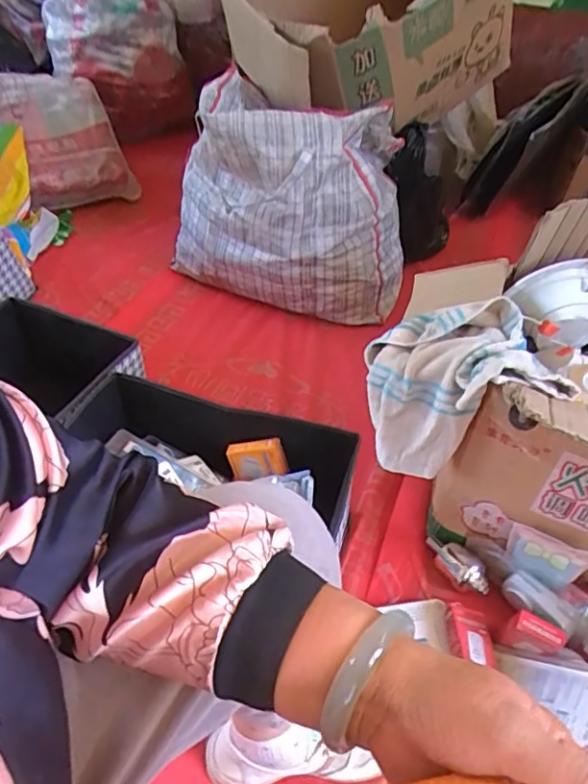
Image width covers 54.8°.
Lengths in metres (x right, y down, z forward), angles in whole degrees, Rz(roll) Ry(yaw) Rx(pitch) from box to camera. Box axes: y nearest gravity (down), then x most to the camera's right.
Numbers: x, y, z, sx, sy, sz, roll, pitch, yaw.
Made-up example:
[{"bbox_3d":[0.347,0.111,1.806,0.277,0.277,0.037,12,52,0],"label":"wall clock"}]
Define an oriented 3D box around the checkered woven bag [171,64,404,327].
[{"bbox_3d":[-0.001,-0.423,1.278,0.517,0.440,0.345,29,50,22],"label":"checkered woven bag"}]

